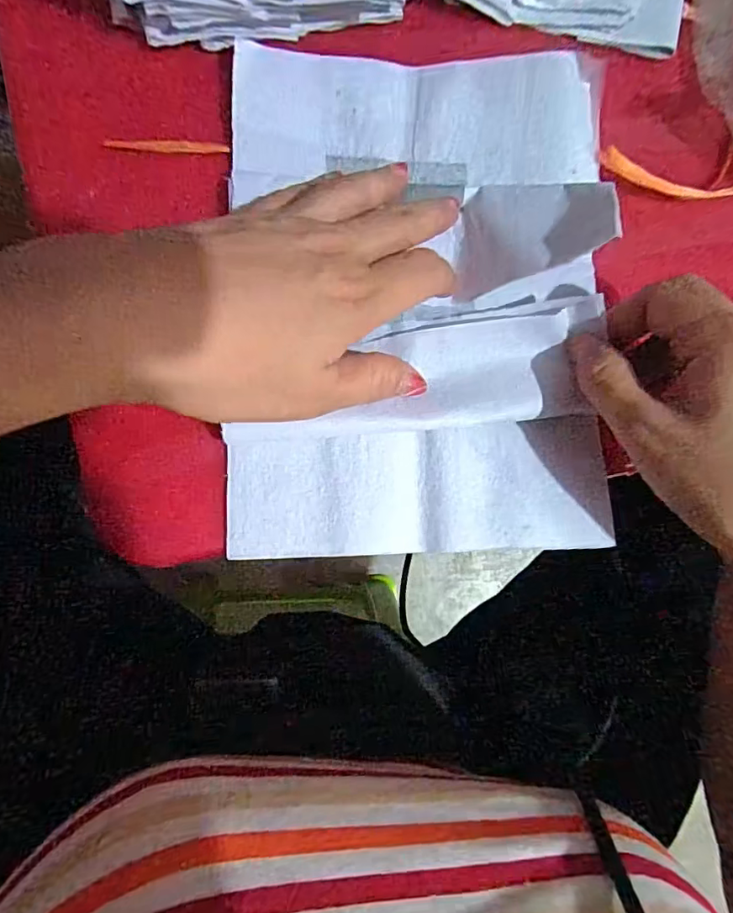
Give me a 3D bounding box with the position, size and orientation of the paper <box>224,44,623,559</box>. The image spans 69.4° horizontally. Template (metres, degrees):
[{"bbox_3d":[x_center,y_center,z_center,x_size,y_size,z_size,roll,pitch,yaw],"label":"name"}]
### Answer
[{"bbox_3d":[0.028,-0.073,0.242,0.176,0.027,0.231,1,86,-8],"label":"paper"}]

